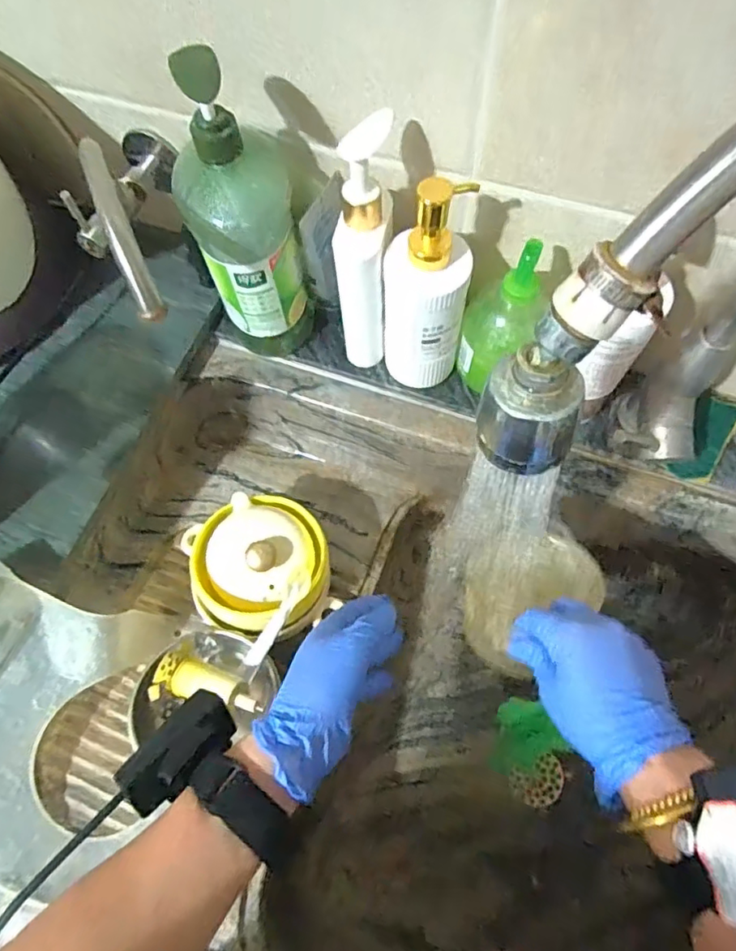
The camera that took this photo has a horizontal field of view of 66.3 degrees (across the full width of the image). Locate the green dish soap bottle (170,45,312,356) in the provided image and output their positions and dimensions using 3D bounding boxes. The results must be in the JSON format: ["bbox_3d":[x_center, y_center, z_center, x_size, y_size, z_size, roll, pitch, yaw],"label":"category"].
[{"bbox_3d":[-0.107,-0.211,0.503,0.093,0.279,0.076,-15,67,-5],"label":"green dish soap bottle"}]

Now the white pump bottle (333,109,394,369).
[{"bbox_3d":[-0.003,-0.192,0.512,0.042,0.239,0.060,8,67,5],"label":"white pump bottle"}]

